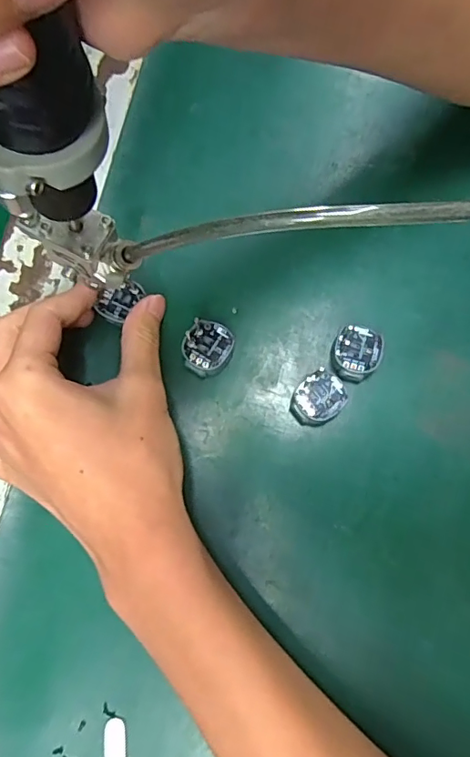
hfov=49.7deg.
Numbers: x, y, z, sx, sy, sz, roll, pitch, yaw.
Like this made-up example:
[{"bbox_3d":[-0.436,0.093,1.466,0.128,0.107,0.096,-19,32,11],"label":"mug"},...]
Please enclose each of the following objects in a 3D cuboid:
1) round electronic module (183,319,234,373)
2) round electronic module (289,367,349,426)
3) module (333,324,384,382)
[{"bbox_3d":[-0.014,-0.017,0.271,0.025,0.006,0.027,0,79,1],"label":"round electronic module"},{"bbox_3d":[0.043,0.011,0.265,0.030,0.008,0.024,-39,81,-6],"label":"round electronic module"},{"bbox_3d":[0.065,-0.013,0.270,0.024,0.010,0.028,17,80,4],"label":"module"}]

